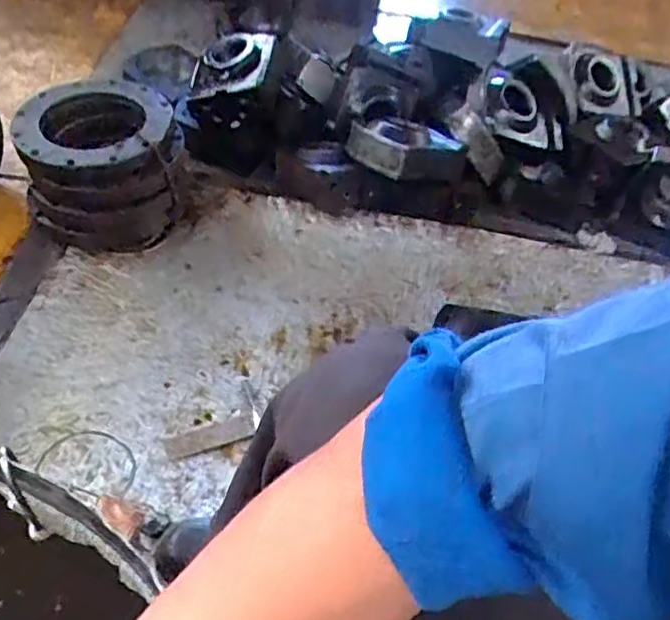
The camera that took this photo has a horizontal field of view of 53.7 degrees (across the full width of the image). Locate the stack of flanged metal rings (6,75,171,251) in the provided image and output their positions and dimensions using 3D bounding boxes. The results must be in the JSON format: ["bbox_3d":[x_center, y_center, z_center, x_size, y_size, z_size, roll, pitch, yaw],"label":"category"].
[{"bbox_3d":[-0.408,-0.251,1.174,0.252,0.189,0.294,-1,50,-9],"label":"stack of flanged metal rings"}]

